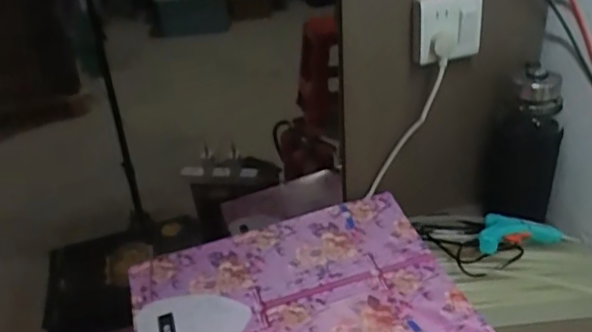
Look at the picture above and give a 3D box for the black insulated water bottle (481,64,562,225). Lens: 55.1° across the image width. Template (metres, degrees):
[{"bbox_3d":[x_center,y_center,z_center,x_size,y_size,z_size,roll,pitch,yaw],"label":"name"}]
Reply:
[{"bbox_3d":[0.330,-0.027,0.820,0.073,0.228,0.061,-10,32,-12],"label":"black insulated water bottle"}]

